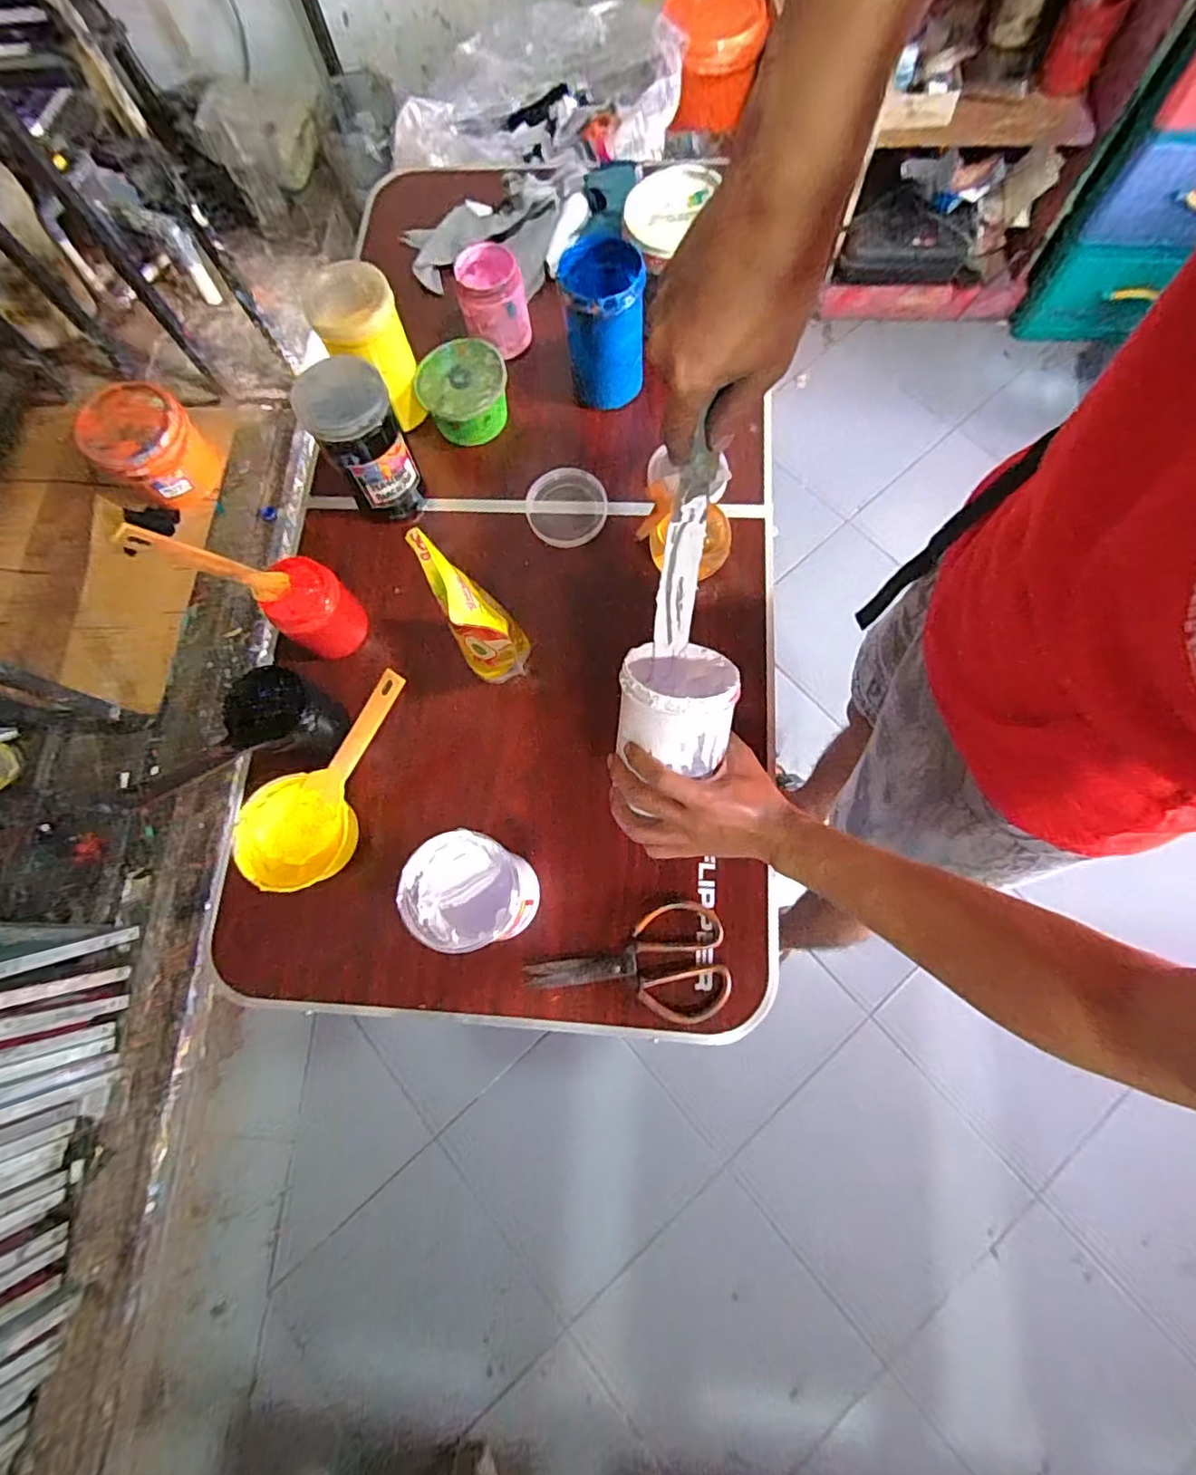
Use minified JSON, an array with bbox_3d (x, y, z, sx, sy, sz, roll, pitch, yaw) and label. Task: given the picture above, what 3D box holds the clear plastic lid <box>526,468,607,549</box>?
[{"bbox_3d":[-0.038,-0.288,0.746,0.099,0.016,0.097,-1,75,3],"label":"clear plastic lid"}]

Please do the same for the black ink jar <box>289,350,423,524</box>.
[{"bbox_3d":[-0.269,-0.336,0.690,0.090,0.158,0.087,-1,75,3],"label":"black ink jar"}]

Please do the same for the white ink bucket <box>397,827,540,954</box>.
[{"bbox_3d":[-0.111,0.142,0.553,0.105,0.115,0.098,-10,74,0],"label":"white ink bucket"}]

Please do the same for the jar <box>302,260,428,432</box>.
[{"bbox_3d":[-0.274,-0.468,0.729,0.095,0.145,0.100,-28,75,-5],"label":"jar"}]

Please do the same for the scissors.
[{"bbox_3d":[0.029,0.234,0.600,0.201,0.012,0.110,-9,75,1],"label":"scissors"}]

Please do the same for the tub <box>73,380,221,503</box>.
[{"bbox_3d":[-1.027,-0.664,1.406,0.206,0.233,0.215,-1,75,3],"label":"tub"}]

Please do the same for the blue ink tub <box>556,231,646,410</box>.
[{"bbox_3d":[0.007,-0.504,0.740,0.097,0.158,0.111,-5,75,1],"label":"blue ink tub"}]

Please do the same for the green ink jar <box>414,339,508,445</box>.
[{"bbox_3d":[-0.173,-0.443,0.758,0.106,0.065,0.111,-1,75,3],"label":"green ink jar"}]

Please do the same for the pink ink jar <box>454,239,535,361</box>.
[{"bbox_3d":[-0.137,-0.572,0.783,0.083,0.089,0.084,0,77,-1],"label":"pink ink jar"}]

